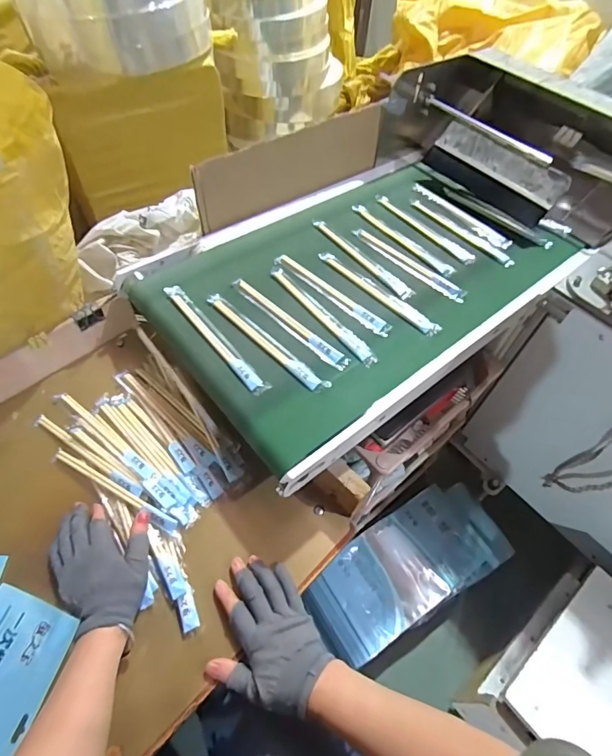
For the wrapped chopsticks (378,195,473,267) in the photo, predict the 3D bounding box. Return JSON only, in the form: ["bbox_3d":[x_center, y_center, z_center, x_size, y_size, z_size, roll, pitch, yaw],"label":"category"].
[{"bbox_3d":[0.209,-0.267,0.761,0.034,0.010,0.218,-34,64,-25],"label":"wrapped chopsticks"}]

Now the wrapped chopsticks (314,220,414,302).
[{"bbox_3d":[0.092,-0.200,0.706,0.029,0.008,0.221,-32,63,-24],"label":"wrapped chopsticks"}]

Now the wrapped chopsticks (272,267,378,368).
[{"bbox_3d":[0.020,-0.095,0.624,0.024,0.004,0.223,-31,62,-24],"label":"wrapped chopsticks"}]

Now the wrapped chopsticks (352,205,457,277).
[{"bbox_3d":[0.165,-0.241,0.740,0.027,0.009,0.221,-35,64,-25],"label":"wrapped chopsticks"}]

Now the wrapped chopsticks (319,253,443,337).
[{"bbox_3d":[0.107,-0.134,0.659,0.226,0.006,0.028,40,61,22],"label":"wrapped chopsticks"}]

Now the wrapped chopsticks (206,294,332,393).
[{"bbox_3d":[-0.059,-0.052,0.586,0.221,0.004,0.027,39,60,21],"label":"wrapped chopsticks"}]

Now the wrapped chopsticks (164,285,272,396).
[{"bbox_3d":[-0.127,-0.057,0.586,0.024,0.012,0.225,-33,63,-25],"label":"wrapped chopsticks"}]

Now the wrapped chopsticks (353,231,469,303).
[{"bbox_3d":[0.166,-0.190,0.707,0.219,0.006,0.030,39,60,21],"label":"wrapped chopsticks"}]

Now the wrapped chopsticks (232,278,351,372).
[{"bbox_3d":[-0.027,-0.081,0.609,0.220,0.004,0.026,39,60,21],"label":"wrapped chopsticks"}]

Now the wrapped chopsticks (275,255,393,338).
[{"bbox_3d":[0.038,-0.130,0.651,0.216,0.006,0.028,39,60,21],"label":"wrapped chopsticks"}]

